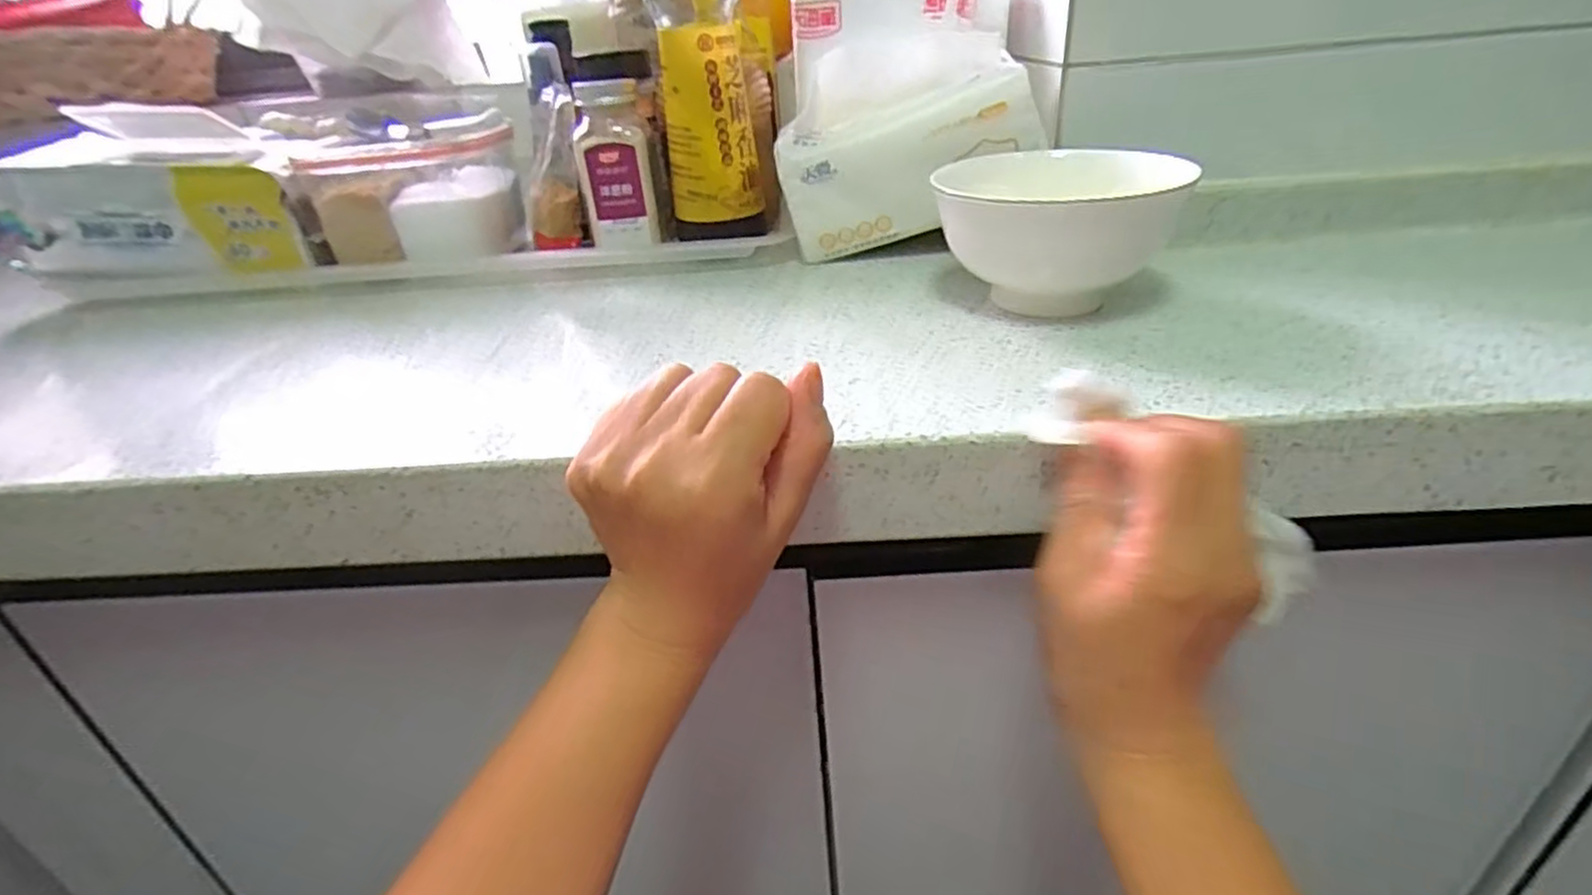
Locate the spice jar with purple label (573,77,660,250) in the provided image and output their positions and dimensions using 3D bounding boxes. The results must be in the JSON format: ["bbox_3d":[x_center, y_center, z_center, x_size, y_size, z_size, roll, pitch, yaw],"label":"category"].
[{"bbox_3d":[-0.124,-0.193,0.504,0.048,0.101,0.034,-13,33,-12],"label":"spice jar with purple label"}]

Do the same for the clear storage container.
[{"bbox_3d":[-0.268,-0.189,0.531,0.151,0.106,0.104,-4,30,1],"label":"clear storage container"}]

